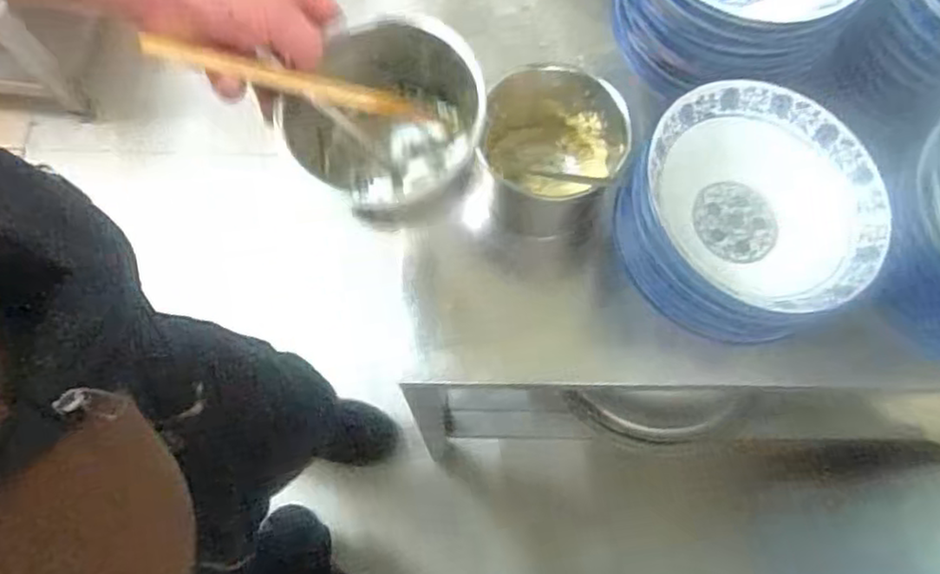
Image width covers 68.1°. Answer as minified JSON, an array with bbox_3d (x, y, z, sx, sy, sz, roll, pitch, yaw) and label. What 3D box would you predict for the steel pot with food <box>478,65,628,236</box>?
[{"bbox_3d":[0.078,-0.121,0.657,0.110,0.116,0.124,-4,71,-2],"label":"steel pot with food"}]

